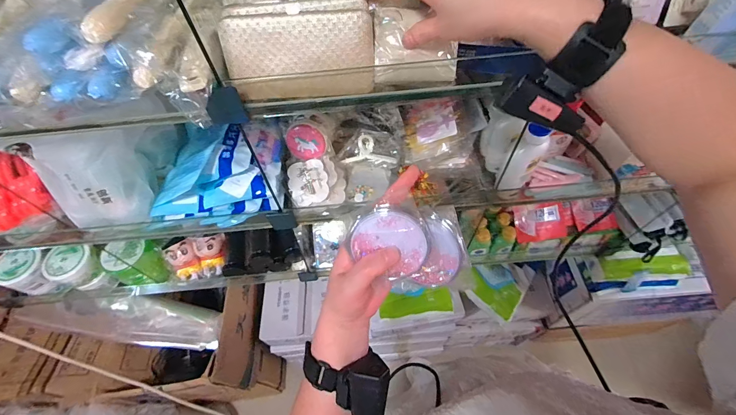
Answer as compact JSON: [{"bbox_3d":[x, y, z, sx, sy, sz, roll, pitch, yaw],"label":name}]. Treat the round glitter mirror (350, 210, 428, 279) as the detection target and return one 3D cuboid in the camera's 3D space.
[{"bbox_3d":[0.020,0.031,0.293,0.065,0.059,0.011,42,20,-12],"label":"round glitter mirror"}]

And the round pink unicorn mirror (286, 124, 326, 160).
[{"bbox_3d":[-0.109,-0.116,0.592,0.066,0.064,0.012,6,37,9],"label":"round pink unicorn mirror"}]

